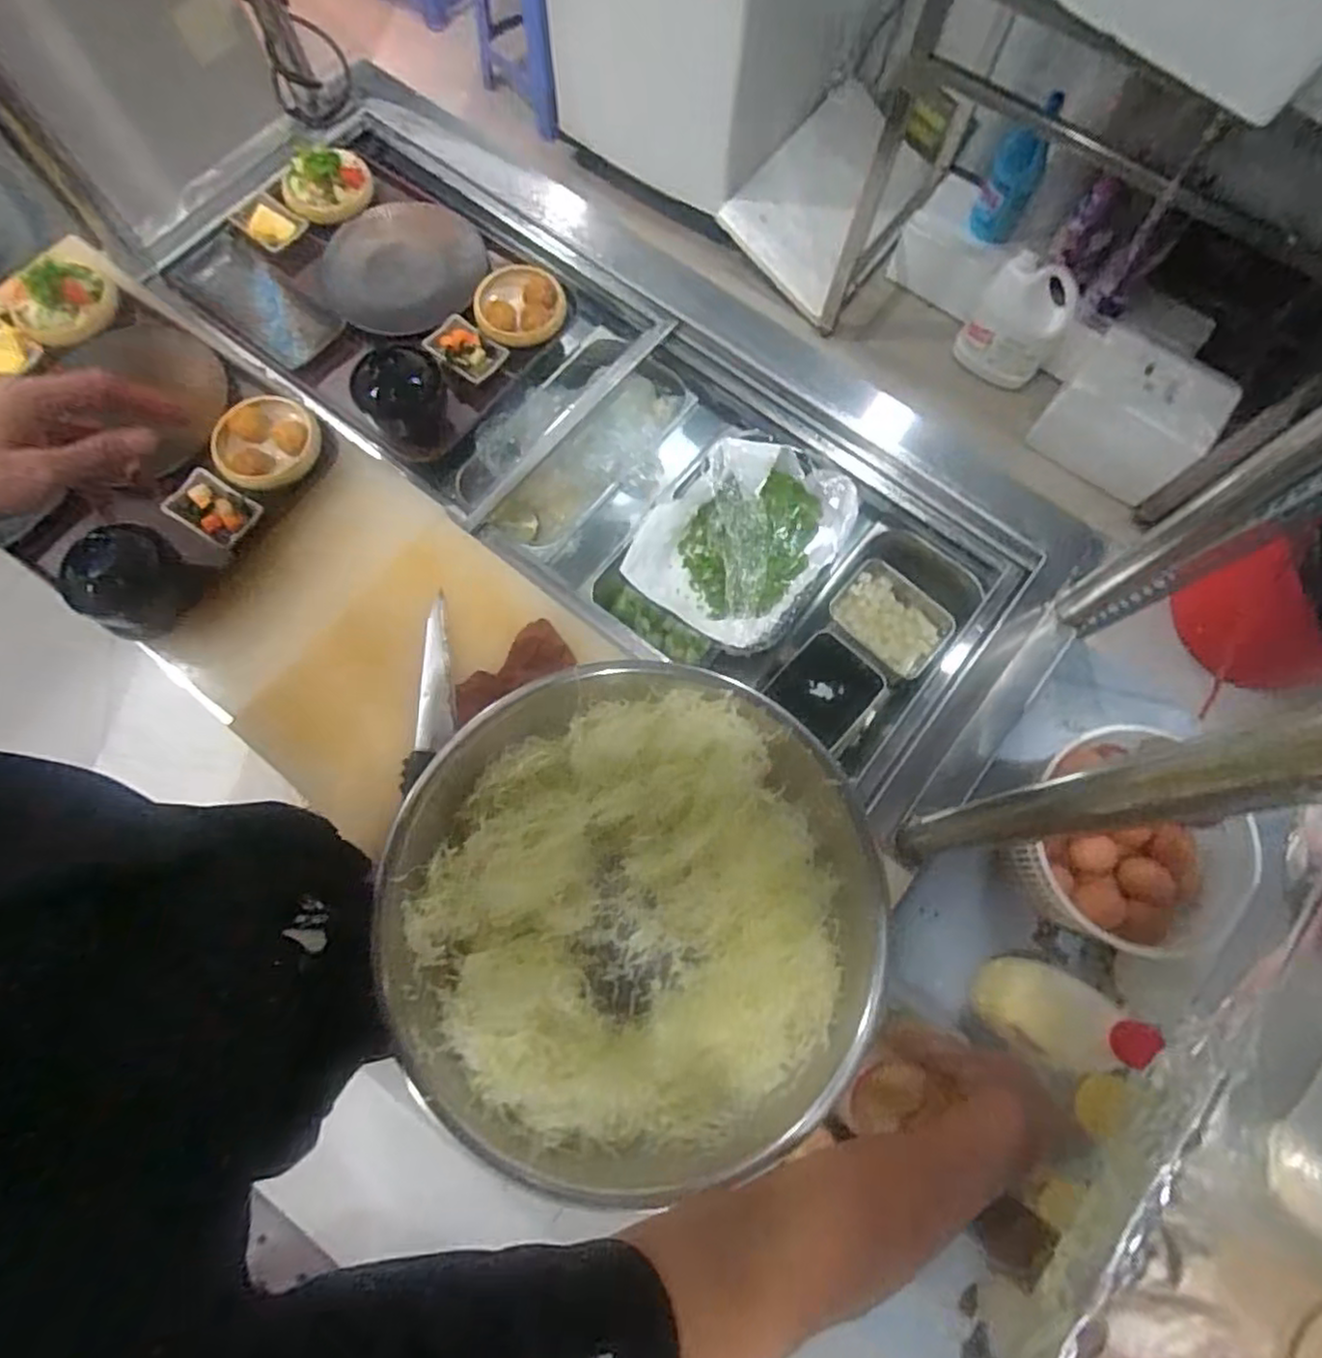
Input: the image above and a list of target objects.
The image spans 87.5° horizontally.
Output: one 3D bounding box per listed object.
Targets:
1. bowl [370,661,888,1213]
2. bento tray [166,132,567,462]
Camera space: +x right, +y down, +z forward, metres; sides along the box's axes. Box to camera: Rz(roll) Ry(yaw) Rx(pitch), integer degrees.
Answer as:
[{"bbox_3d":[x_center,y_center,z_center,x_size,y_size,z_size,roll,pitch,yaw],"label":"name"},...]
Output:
[{"bbox_3d":[-0.012,0.173,0.548,0.338,0.093,0.342,0,74,-2],"label":"bowl"},{"bbox_3d":[-0.340,-0.487,0.843,0.433,0.079,0.331,39,76,9],"label":"bento tray"}]

